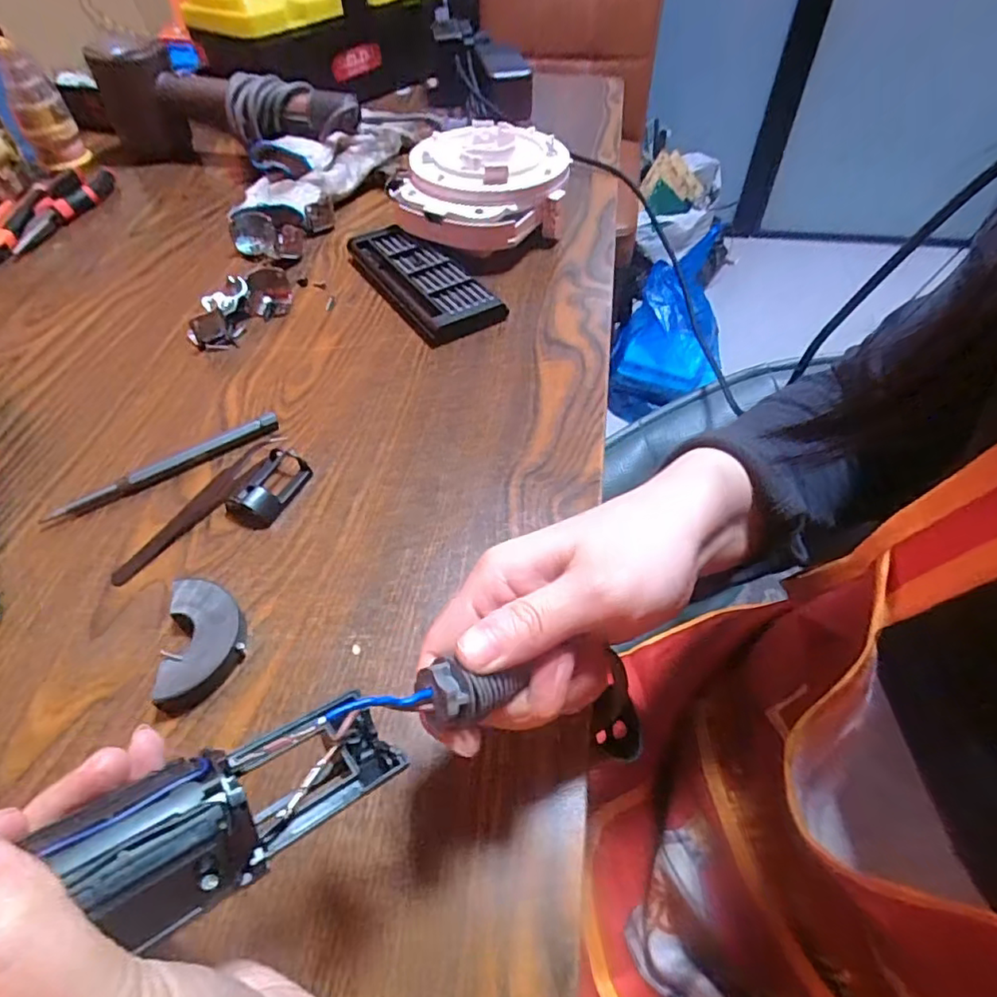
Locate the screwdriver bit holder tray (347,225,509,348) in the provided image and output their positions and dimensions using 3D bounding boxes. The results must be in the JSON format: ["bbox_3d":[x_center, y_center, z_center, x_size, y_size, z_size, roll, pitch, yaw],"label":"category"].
[{"bbox_3d":[-0.063,-0.183,0.492,0.071,0.026,0.163,-27,55,-21],"label":"screwdriver bit holder tray"}]

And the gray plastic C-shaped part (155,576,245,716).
[{"bbox_3d":[-0.138,0.067,0.276,0.034,0.016,0.060,-6,50,-5],"label":"gray plastic C-shaped part"}]

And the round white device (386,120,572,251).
[{"bbox_3d":[-0.013,-0.281,0.533,0.134,0.069,0.146,0,50,0],"label":"round white device"}]

